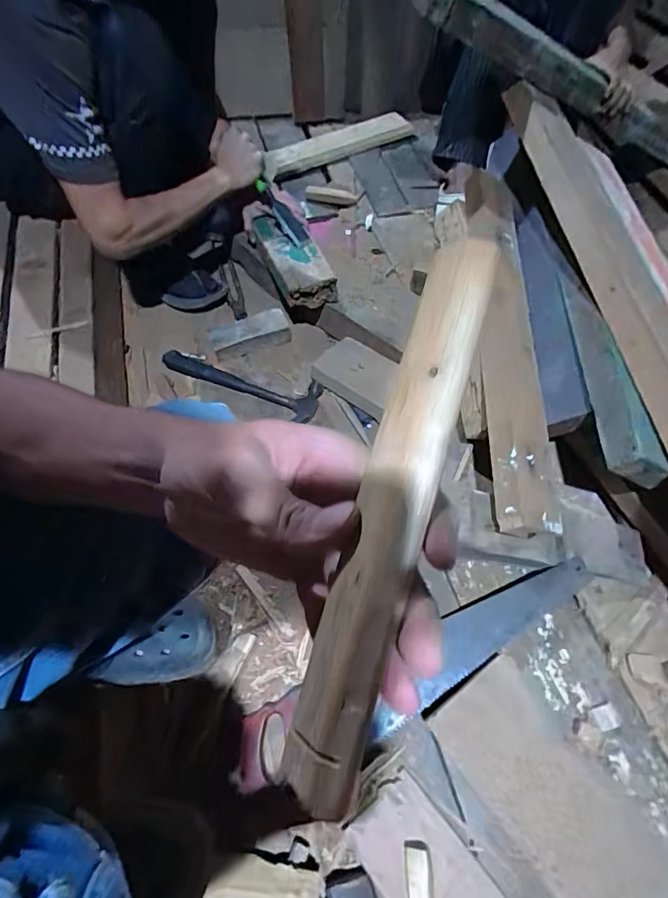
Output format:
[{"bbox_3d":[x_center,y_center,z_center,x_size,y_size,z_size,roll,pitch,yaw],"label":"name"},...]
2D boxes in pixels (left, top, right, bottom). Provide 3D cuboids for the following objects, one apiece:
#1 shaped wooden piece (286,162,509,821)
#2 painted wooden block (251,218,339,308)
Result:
[{"bbox_3d":[0.025,0.002,0.158,0.024,0.014,0.223,16,78,9],"label":"shaped wooden piece"},{"bbox_3d":[-0.085,-0.396,0.945,0.104,0.063,0.239,-19,62,-11],"label":"painted wooden block"}]

